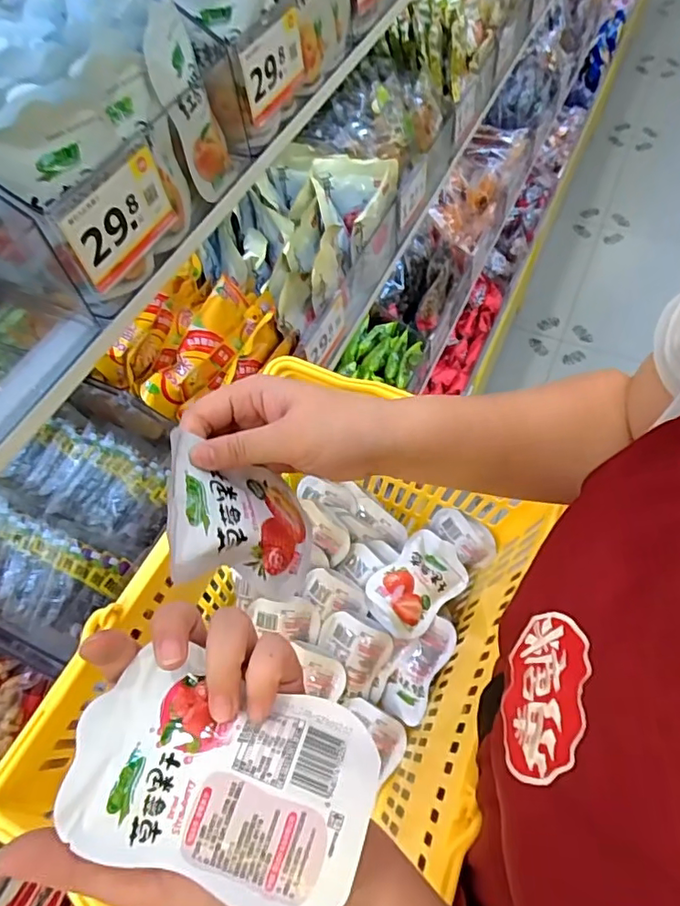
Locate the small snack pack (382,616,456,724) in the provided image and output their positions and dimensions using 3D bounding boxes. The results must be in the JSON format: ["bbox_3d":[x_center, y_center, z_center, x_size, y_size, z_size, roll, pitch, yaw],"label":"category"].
[{"bbox_3d":[0.086,0.236,0.593,0.050,0.024,0.118,29,94,20],"label":"small snack pack"}]

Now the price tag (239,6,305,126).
[{"bbox_3d":[-0.055,-0.339,0.471,0.010,0.061,0.089,24,69,18],"label":"price tag"}]

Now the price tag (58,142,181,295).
[{"bbox_3d":[-0.152,-0.163,0.381,0.009,0.056,0.091,21,63,16],"label":"price tag"}]

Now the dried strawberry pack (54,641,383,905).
[{"bbox_3d":[-0.050,0.136,0.233,0.123,0.024,0.078,15,61,13],"label":"dried strawberry pack"}]

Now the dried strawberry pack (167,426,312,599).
[{"bbox_3d":[-0.056,0.039,0.325,0.017,0.104,0.079,-24,57,31],"label":"dried strawberry pack"}]

